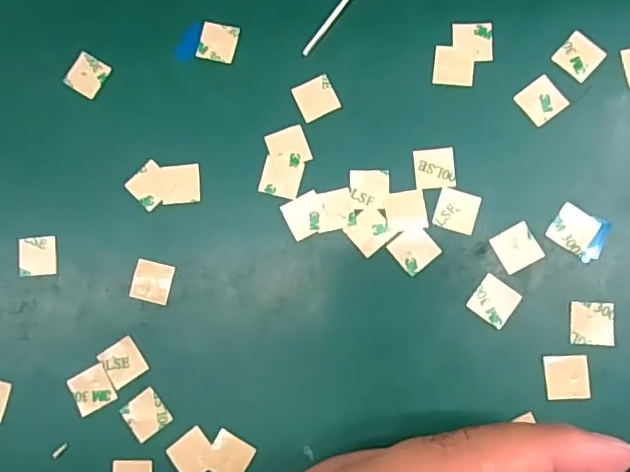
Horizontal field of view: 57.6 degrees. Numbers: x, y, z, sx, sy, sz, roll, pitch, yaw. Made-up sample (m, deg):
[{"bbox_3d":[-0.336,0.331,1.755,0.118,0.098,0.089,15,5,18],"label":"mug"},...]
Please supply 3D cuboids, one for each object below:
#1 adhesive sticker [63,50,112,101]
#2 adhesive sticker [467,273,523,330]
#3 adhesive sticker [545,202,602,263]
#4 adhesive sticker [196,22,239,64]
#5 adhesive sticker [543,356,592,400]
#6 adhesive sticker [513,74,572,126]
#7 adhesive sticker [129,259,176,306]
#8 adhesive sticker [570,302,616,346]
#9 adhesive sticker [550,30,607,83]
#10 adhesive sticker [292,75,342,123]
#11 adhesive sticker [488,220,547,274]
[{"bbox_3d":[-0.094,-0.066,0.235,0.015,0.004,0.016,29,86,7],"label":"adhesive sticker"},{"bbox_3d":[0.067,0.025,0.213,0.015,0.004,0.015,37,87,8],"label":"adhesive sticker"},{"bbox_3d":[0.098,-0.001,0.214,0.019,0.004,0.016,35,88,7],"label":"adhesive sticker"},{"bbox_3d":[-0.039,-0.079,0.234,0.015,0.004,0.016,12,83,2],"label":"adhesive sticker"},{"bbox_3d":[0.091,0.051,0.206,0.015,0.004,0.015,-5,83,4],"label":"adhesive sticker"},{"bbox_3d":[0.087,-0.052,0.219,0.016,0.004,0.016,-37,82,-1],"label":"adhesive sticker"},{"bbox_3d":[-0.063,0.018,0.224,0.015,0.004,0.015,13,87,5],"label":"adhesive sticker"},{"bbox_3d":[0.102,0.032,0.210,0.015,0.004,0.015,1,84,6],"label":"adhesive sticker"},{"bbox_3d":[0.102,-0.070,0.220,0.016,0.004,0.015,42,88,8],"label":"adhesive sticker"},{"bbox_3d":[0.001,-0.055,0.228,0.015,0.004,0.016,-26,83,-1],"label":"adhesive sticker"},{"bbox_3d":[0.076,0.004,0.213,0.015,0.004,0.015,-29,82,1],"label":"adhesive sticker"}]

